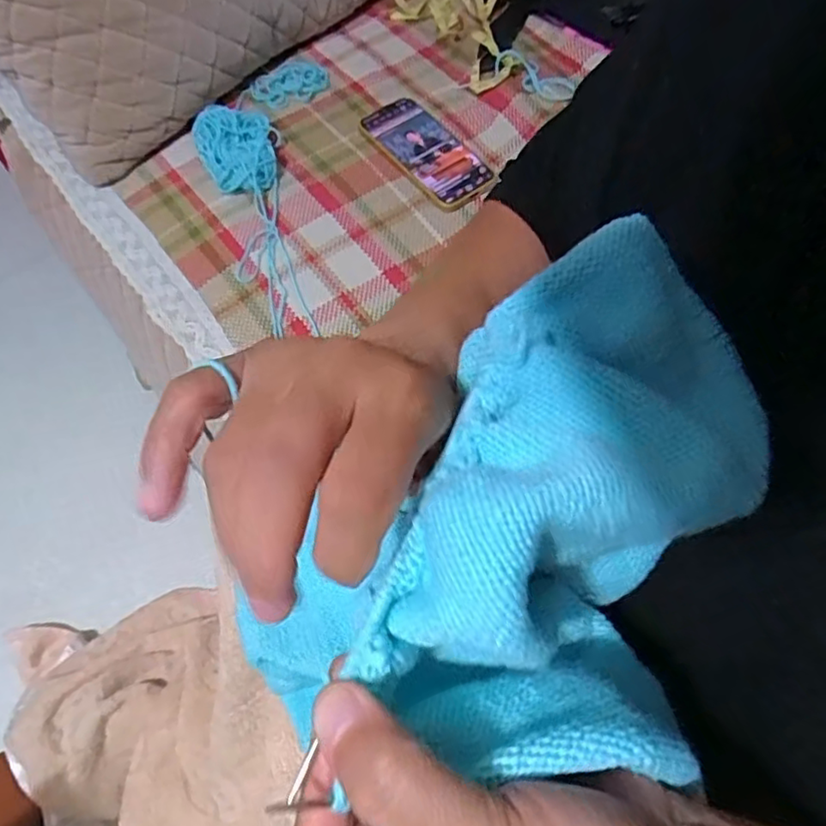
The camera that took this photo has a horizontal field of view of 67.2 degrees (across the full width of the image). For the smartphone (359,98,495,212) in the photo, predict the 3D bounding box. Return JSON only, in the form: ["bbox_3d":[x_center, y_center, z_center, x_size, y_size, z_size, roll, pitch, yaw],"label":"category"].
[{"bbox_3d":[0.013,-0.288,0.685,0.080,0.014,0.165,-35,65,-14],"label":"smartphone"}]

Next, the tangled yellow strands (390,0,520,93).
[{"bbox_3d":[0.048,-0.484,0.774,0.163,0.030,0.217,5,62,6],"label":"tangled yellow strands"}]

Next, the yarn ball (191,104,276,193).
[{"bbox_3d":[-0.191,-0.287,0.665,0.078,0.034,0.121,-12,62,-3],"label":"yarn ball"}]

